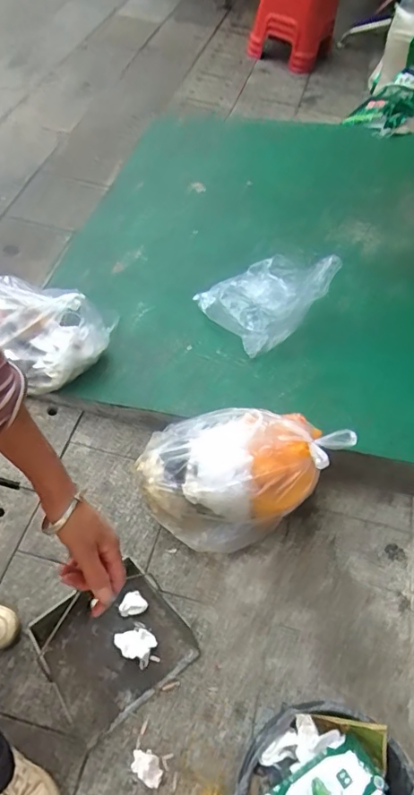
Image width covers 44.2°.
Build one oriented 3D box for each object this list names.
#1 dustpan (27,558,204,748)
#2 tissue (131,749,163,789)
[{"bbox_3d":[-0.192,0.499,1.042,0.271,0.060,0.246,-30,62,-23],"label":"dustpan"},{"bbox_3d":[-0.112,0.687,0.945,0.066,0.033,0.044,31,58,16],"label":"tissue"}]

